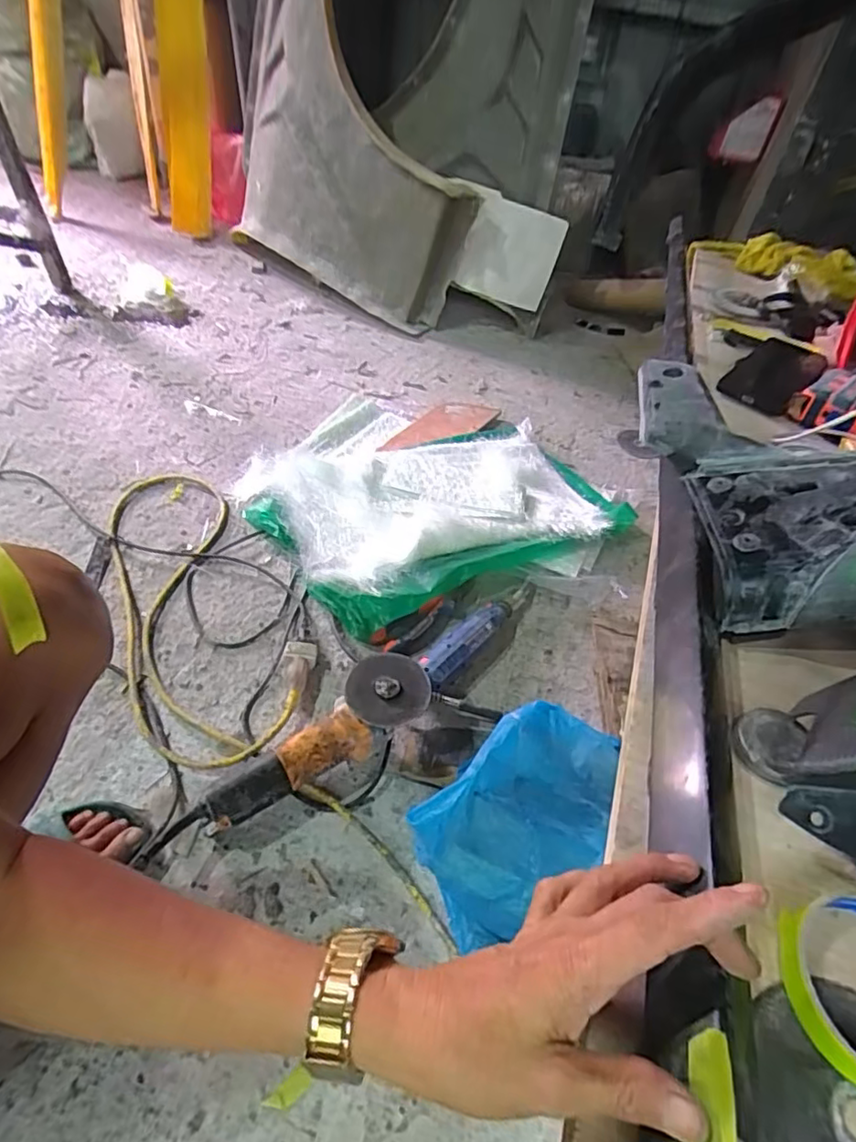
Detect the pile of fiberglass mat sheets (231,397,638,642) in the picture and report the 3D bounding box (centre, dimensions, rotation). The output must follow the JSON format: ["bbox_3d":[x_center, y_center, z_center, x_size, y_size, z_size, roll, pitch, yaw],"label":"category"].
[{"bbox_3d":[-0.008,-0.167,1.120,0.628,0.059,0.540,-19,52,-23],"label":"pile of fiberglass mat sheets"}]

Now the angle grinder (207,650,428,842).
[{"bbox_3d":[-0.137,0.202,0.730,0.283,0.094,0.102,-20,53,-24],"label":"angle grinder"}]

